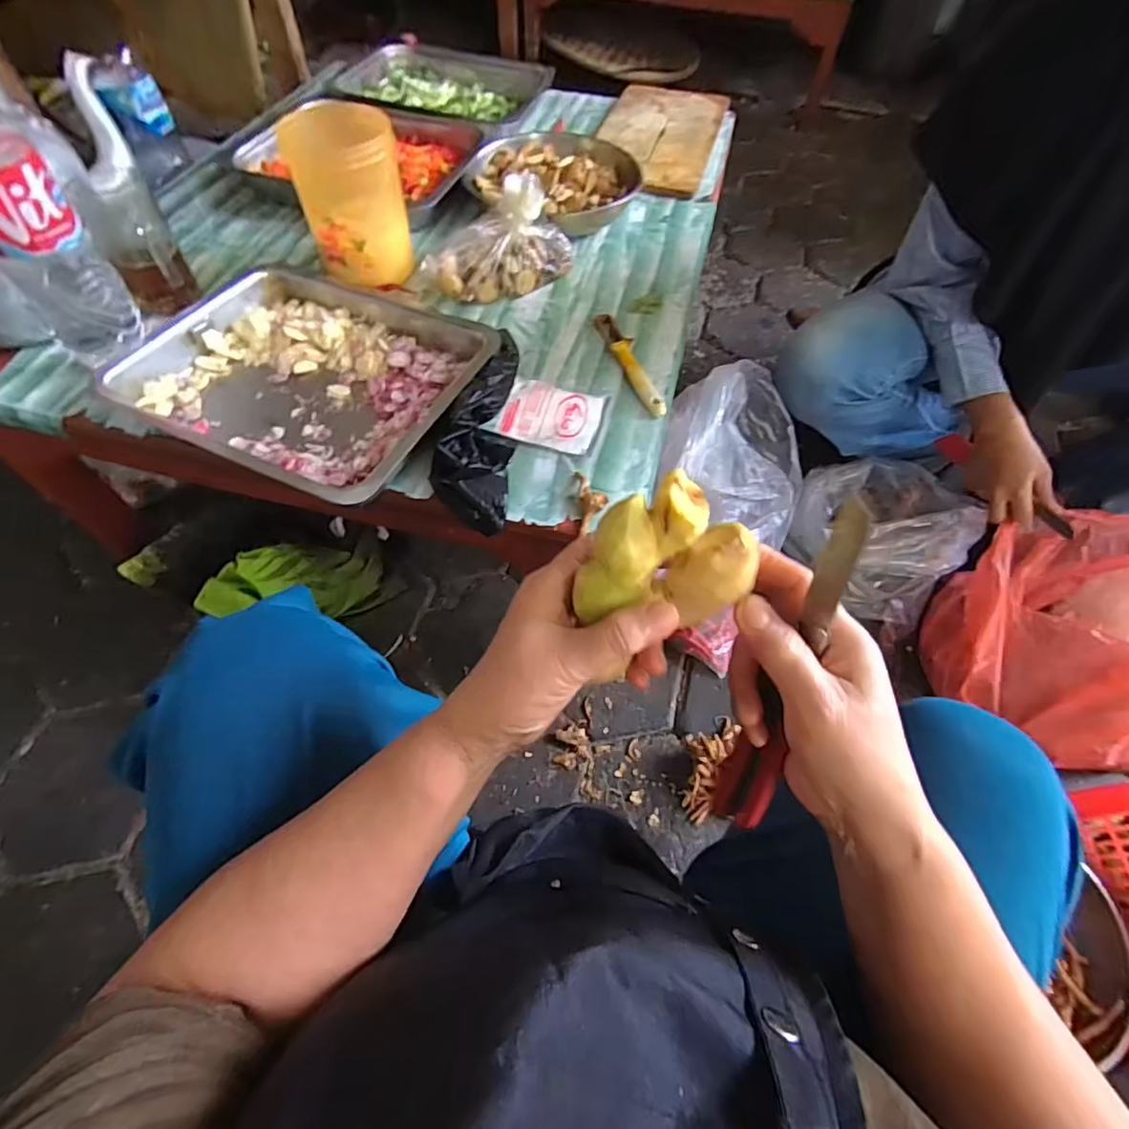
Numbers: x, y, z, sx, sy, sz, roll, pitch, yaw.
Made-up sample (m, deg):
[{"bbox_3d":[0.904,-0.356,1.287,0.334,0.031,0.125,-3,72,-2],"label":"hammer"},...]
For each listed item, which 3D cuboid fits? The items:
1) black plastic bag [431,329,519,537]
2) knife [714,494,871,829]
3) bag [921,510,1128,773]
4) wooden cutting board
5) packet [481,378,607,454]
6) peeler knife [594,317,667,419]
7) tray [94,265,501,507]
[{"bbox_3d":[-0.085,-0.137,0.551,0.075,0.048,0.220,6,71,3],"label":"black plastic bag"},{"bbox_3d":[0.116,0.064,0.292,0.022,0.201,0.018,14,26,8],"label":"knife"},{"bbox_3d":[0.669,0.090,0.713,0.289,0.201,0.285,-16,60,-10],"label":"bag"},{"bbox_3d":[0.162,-0.732,0.947,0.190,0.012,0.373,15,59,9],"label":"wooden cutting board"},{"bbox_3d":[-0.015,-0.158,0.585,0.103,0.022,0.077,13,59,7],"label":"packet"},{"bbox_3d":[0.075,-0.230,0.638,0.028,0.013,0.170,-15,59,-10],"label":"peeler knife"},{"bbox_3d":[-0.253,-0.200,0.586,0.320,0.048,0.254,25,61,14],"label":"tray"}]

